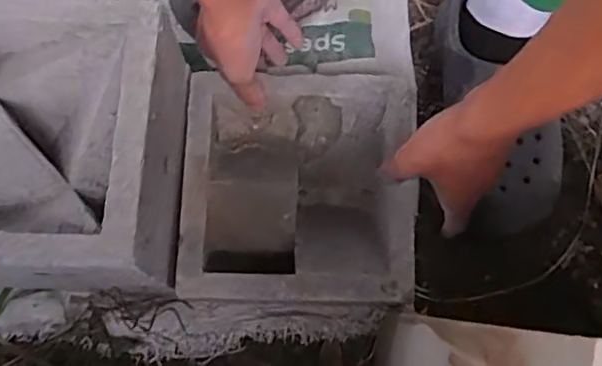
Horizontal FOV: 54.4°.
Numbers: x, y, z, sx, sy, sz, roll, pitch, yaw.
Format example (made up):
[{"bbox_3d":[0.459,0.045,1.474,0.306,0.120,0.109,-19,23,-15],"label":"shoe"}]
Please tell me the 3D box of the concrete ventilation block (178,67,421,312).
[{"bbox_3d":[-0.002,0.008,0.519,0.193,0.066,0.196,2,72,-1],"label":"concrete ventilation block"}]

